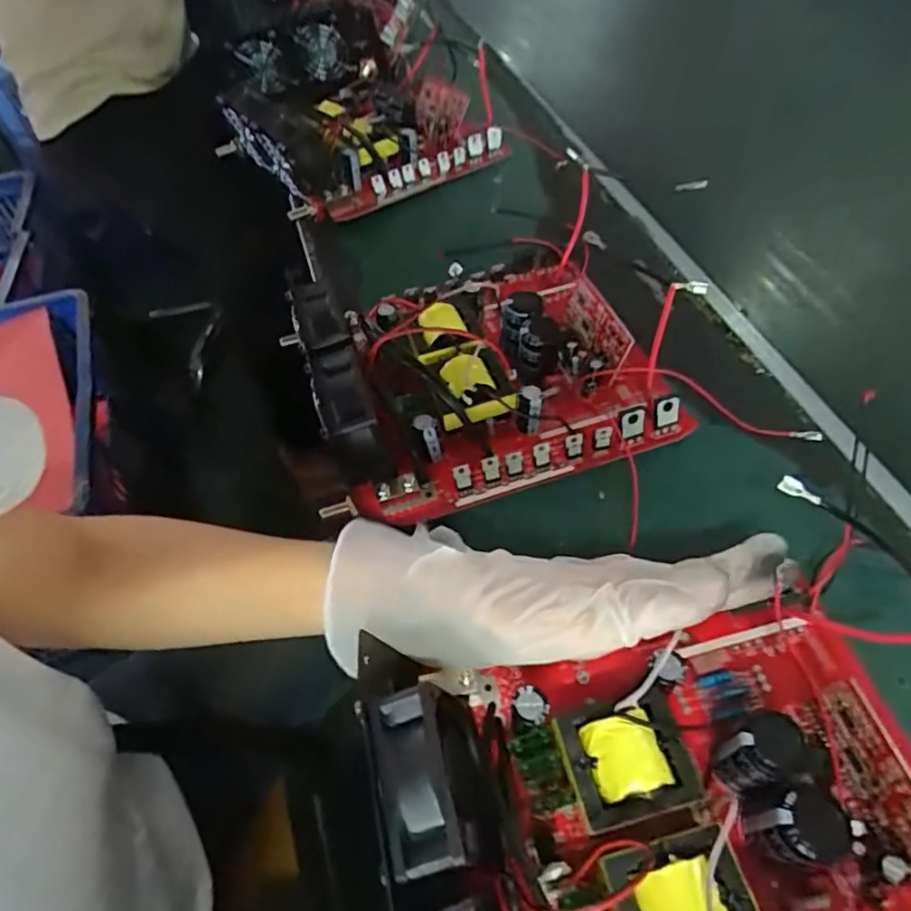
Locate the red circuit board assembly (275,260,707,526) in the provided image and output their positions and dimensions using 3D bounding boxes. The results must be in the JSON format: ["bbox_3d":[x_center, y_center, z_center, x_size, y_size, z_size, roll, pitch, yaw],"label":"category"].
[{"bbox_3d":[0.009,-0.061,0.370,0.196,0.064,0.168,-17,55,-10],"label":"red circuit board assembly"}]

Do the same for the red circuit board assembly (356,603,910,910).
[{"bbox_3d":[0.082,0.137,0.221,0.208,0.063,0.175,-13,53,-6],"label":"red circuit board assembly"}]

